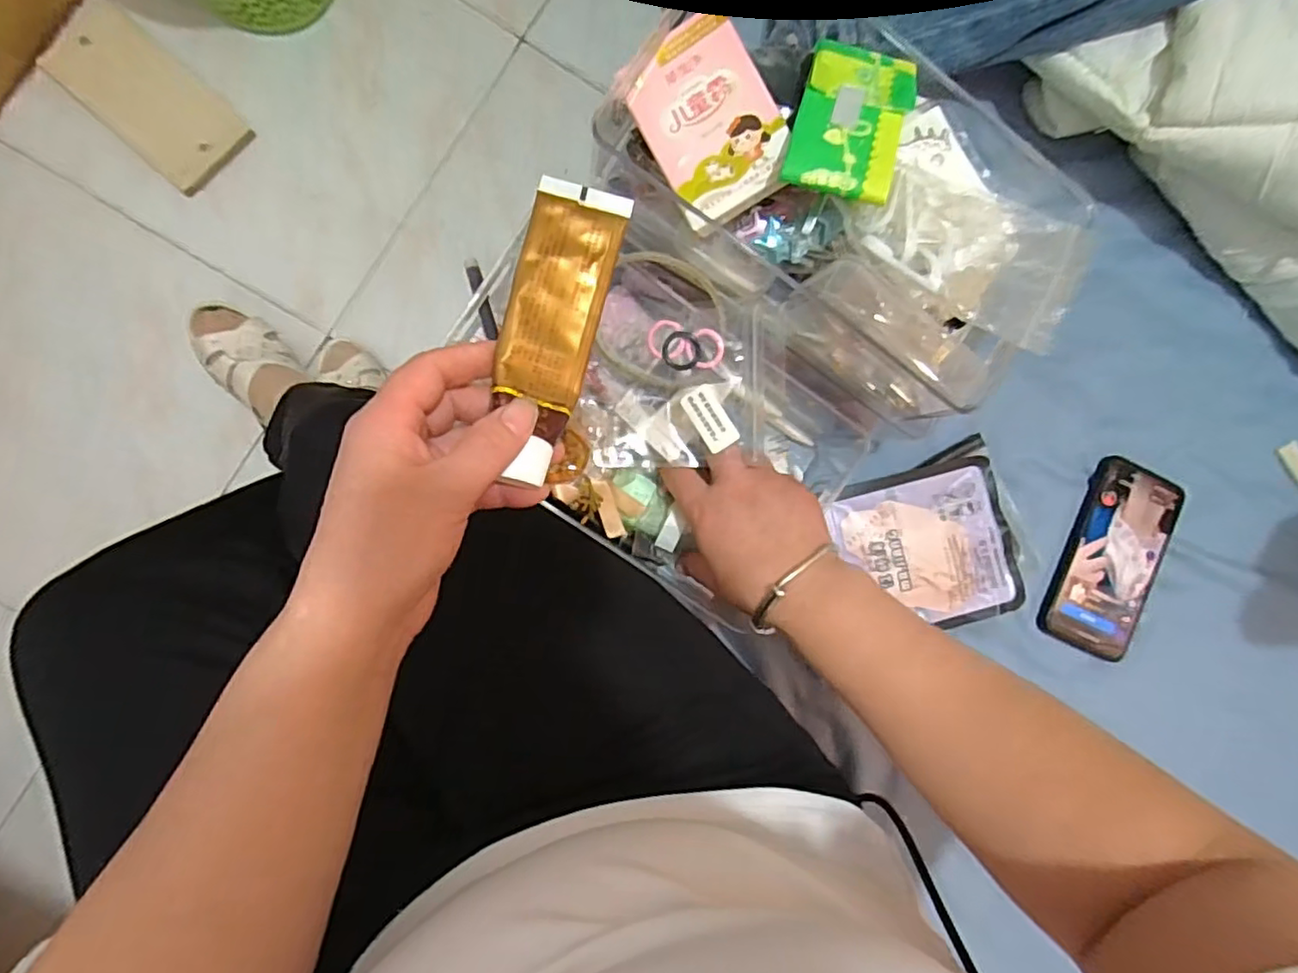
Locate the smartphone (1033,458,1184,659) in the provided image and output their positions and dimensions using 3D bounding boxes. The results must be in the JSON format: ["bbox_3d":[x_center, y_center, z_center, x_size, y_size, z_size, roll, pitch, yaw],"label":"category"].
[{"bbox_3d":[0.357,0.053,0.494,0.074,0.016,0.149,26,85,-4],"label":"smartphone"}]

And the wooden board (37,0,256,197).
[{"bbox_3d":[-0.660,-0.510,0.842,0.259,0.018,0.123,42,84,-3],"label":"wooden board"}]

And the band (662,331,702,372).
[{"bbox_3d":[0.020,-0.082,0.386,0.023,0.004,0.023,8,102,4],"label":"band"}]

